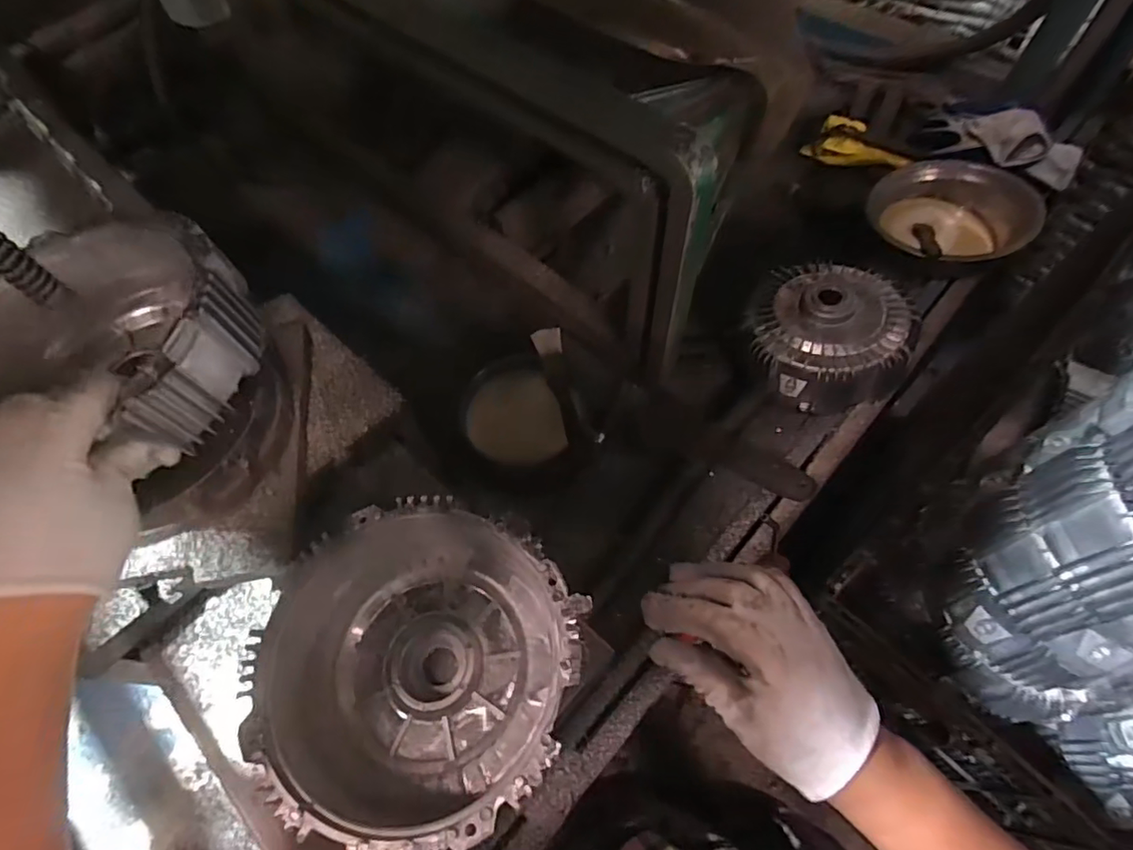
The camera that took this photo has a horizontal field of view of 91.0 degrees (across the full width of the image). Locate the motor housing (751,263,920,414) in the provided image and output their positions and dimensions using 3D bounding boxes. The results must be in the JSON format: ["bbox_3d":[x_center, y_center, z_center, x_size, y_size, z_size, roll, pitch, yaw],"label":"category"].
[{"bbox_3d":[0.308,-0.105,0.657,0.164,0.101,0.176,18,64,11],"label":"motor housing"}]

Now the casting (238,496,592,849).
[{"bbox_3d":[-0.093,0.158,0.368,0.185,0.079,0.183,24,65,14],"label":"casting"}]

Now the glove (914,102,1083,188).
[{"bbox_3d":[0.583,-0.394,0.776,0.107,0.083,0.221,-22,44,-10],"label":"glove"}]

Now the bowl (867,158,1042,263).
[{"bbox_3d":[0.478,-0.271,0.703,0.157,0.077,0.156,-1,62,2],"label":"bowl"}]

